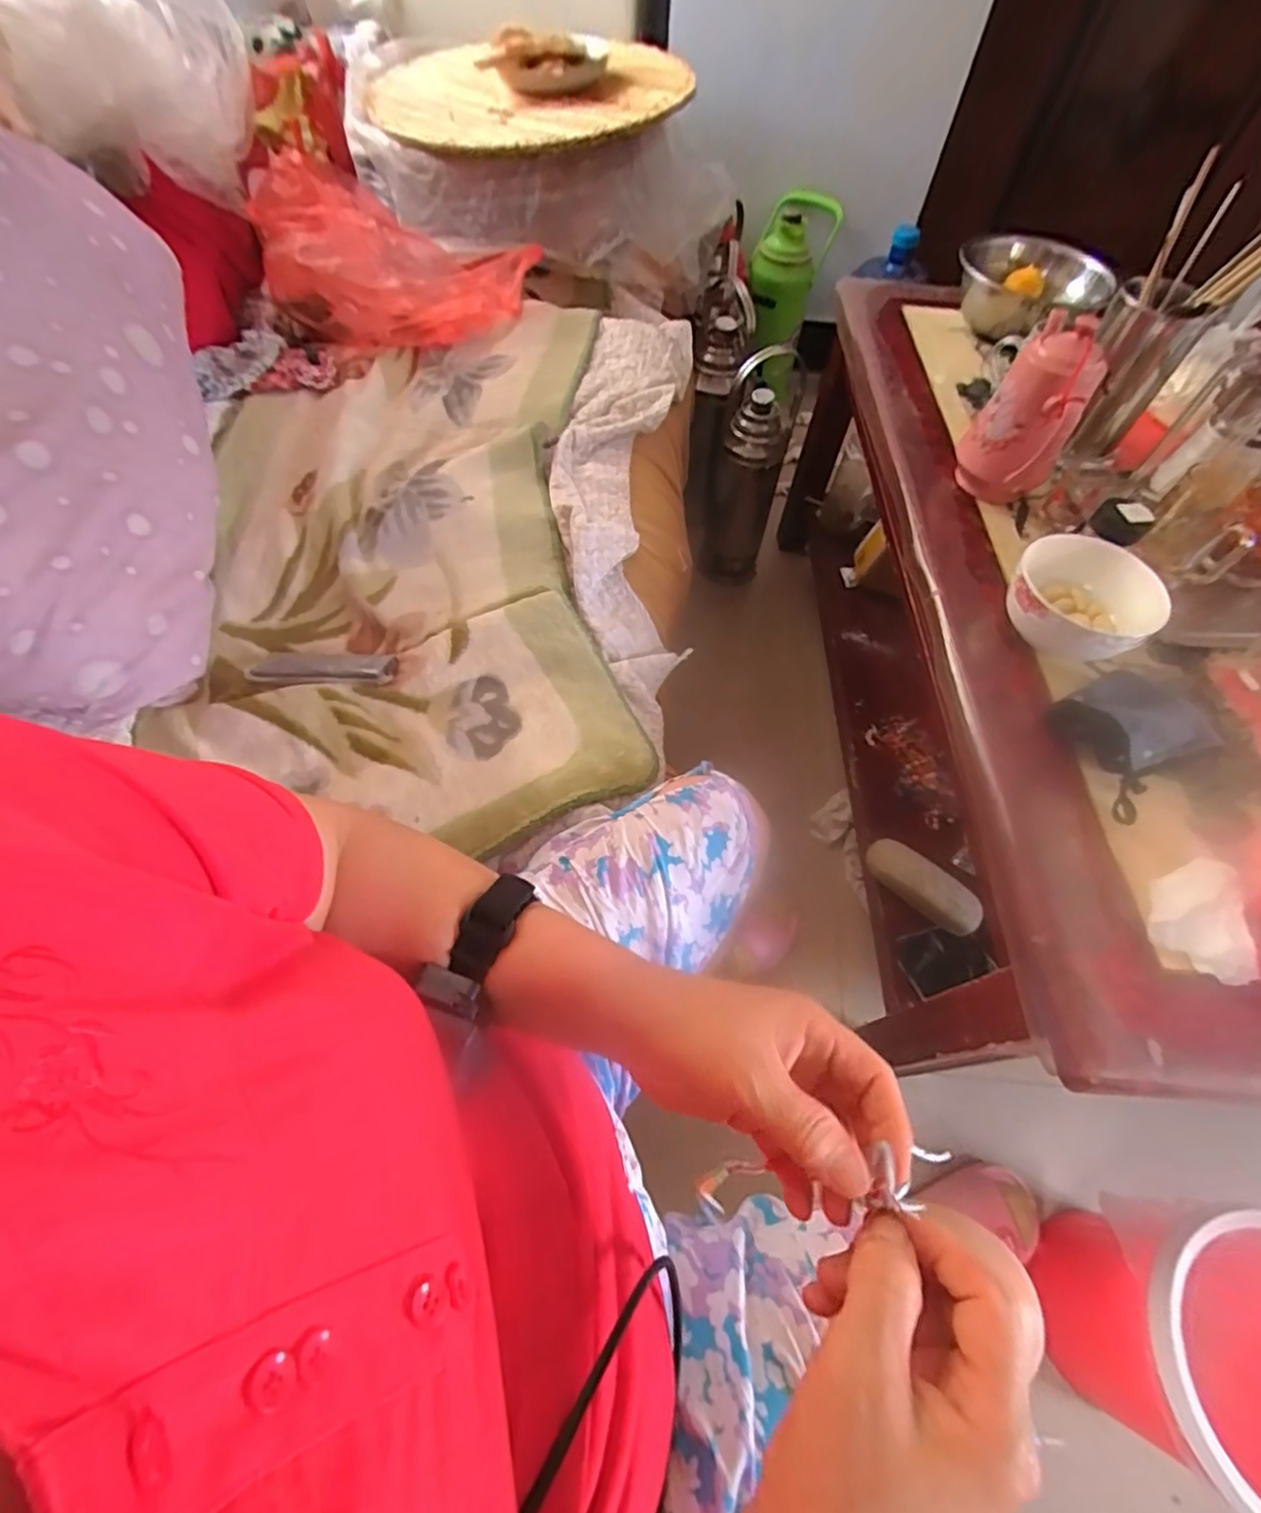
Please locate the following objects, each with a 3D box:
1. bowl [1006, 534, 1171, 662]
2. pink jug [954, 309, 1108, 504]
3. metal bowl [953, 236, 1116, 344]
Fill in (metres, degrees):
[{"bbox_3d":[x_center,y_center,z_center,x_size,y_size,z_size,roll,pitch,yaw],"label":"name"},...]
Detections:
[{"bbox_3d":[0.424,-0.148,0.594,0.117,0.055,0.112,1,59,-2],"label":"bowl"},{"bbox_3d":[0.437,-0.376,0.685,0.098,0.160,0.148,30,62,15],"label":"pink jug"},{"bbox_3d":[0.596,-0.698,0.935,0.211,0.076,0.211,25,61,12],"label":"metal bowl"}]

